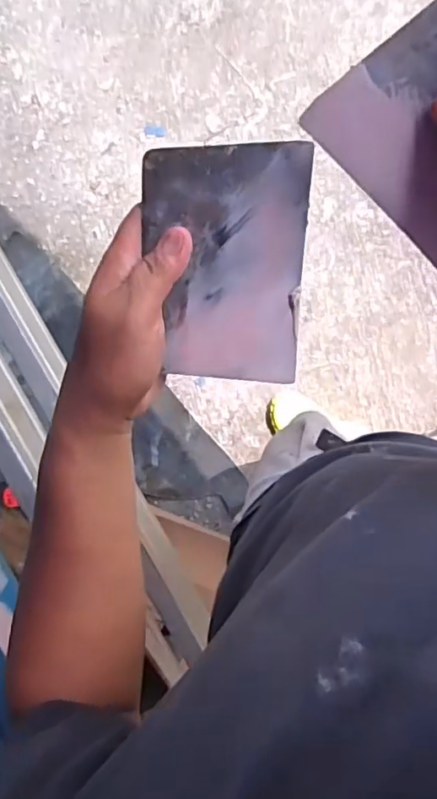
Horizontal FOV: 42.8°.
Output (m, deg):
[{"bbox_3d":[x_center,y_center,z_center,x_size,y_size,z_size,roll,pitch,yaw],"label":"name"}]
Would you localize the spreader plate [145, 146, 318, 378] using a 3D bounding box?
[{"bbox_3d":[0.005,-0.080,0.337,0.094,0.005,0.136,1,107,-5],"label":"spreader plate"}]

